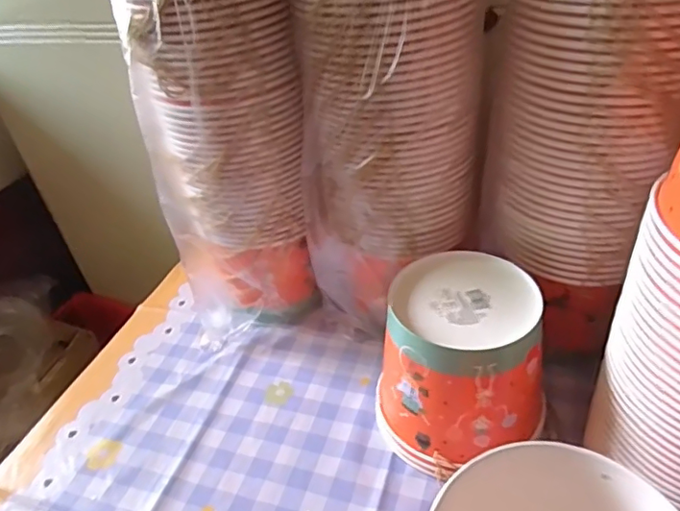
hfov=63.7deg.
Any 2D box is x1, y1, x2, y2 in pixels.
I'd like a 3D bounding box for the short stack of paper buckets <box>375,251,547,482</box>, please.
[{"bbox_3d":[0.113,0.107,0.519,0.151,0.159,0.143,6,39,18],"label":"short stack of paper buckets"}]

